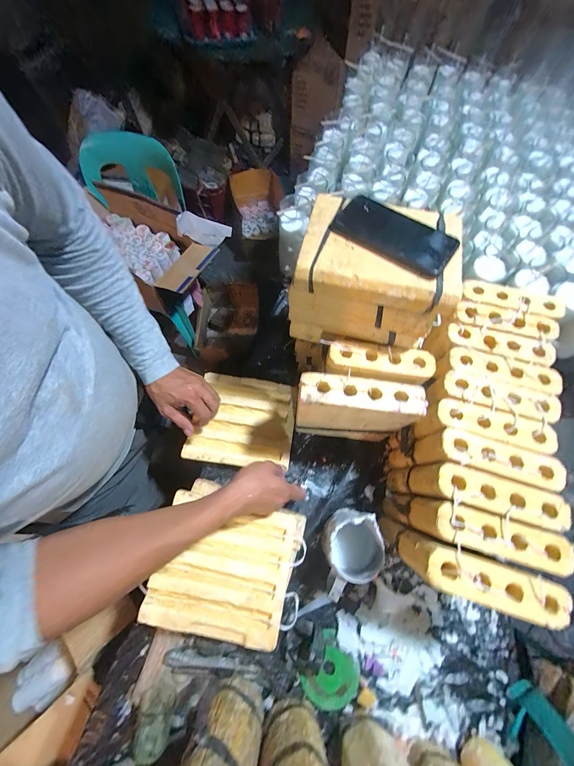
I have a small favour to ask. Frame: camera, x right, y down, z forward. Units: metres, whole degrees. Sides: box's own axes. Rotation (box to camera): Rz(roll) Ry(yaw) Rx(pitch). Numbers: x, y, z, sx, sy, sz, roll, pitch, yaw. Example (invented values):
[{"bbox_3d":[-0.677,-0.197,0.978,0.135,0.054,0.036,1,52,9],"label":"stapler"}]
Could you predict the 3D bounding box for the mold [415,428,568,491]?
[{"bbox_3d":[0.290,0.118,0.416,0.163,0.097,0.049,16,69,4],"label":"mold"}]

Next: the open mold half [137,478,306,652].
[{"bbox_3d":[-0.095,0.284,0.451,0.215,0.034,0.199,11,69,3],"label":"open mold half"}]

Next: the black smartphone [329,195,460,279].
[{"bbox_3d":[0.143,-0.201,0.370,0.156,0.012,0.080,33,72,11],"label":"black smartphone"}]

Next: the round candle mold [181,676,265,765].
[{"bbox_3d":[-0.082,0.471,0.348,0.089,0.150,0.091,1,69,-1],"label":"round candle mold"}]

